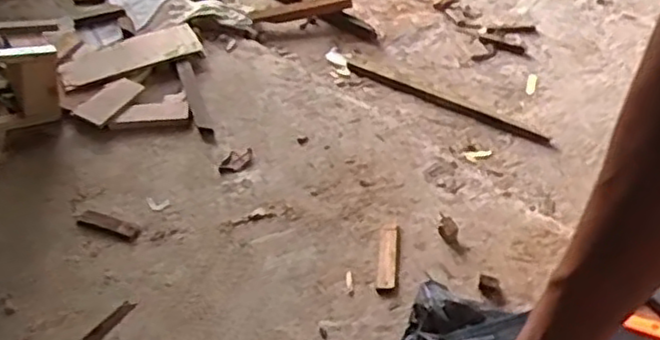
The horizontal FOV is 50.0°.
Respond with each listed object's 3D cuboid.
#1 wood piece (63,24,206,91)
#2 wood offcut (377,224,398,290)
[{"bbox_3d":[-0.418,-0.240,1.478,0.282,0.015,0.107,-22,50,-18],"label":"wood piece"},{"bbox_3d":[0.092,0.136,1.123,0.028,0.021,0.116,3,47,5],"label":"wood offcut"}]

